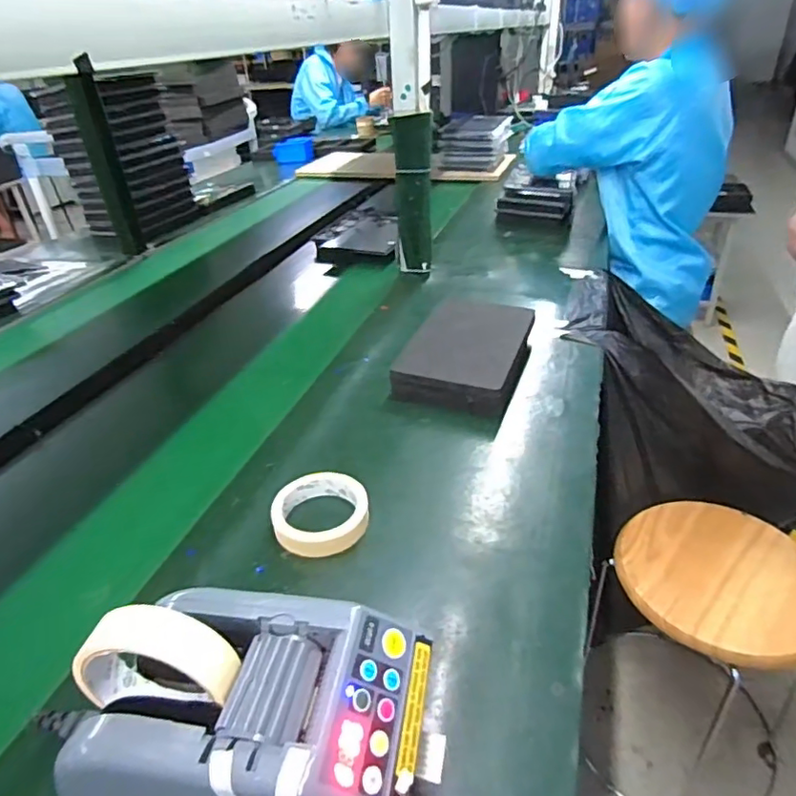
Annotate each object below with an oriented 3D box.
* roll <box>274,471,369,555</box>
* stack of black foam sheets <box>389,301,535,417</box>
[{"bbox_3d":[-0.081,0.117,0.583,0.096,0.024,0.092,-2,33,2],"label":"roll"},{"bbox_3d":[0.108,-0.072,0.835,0.160,0.044,0.260,11,36,21],"label":"stack of black foam sheets"}]

